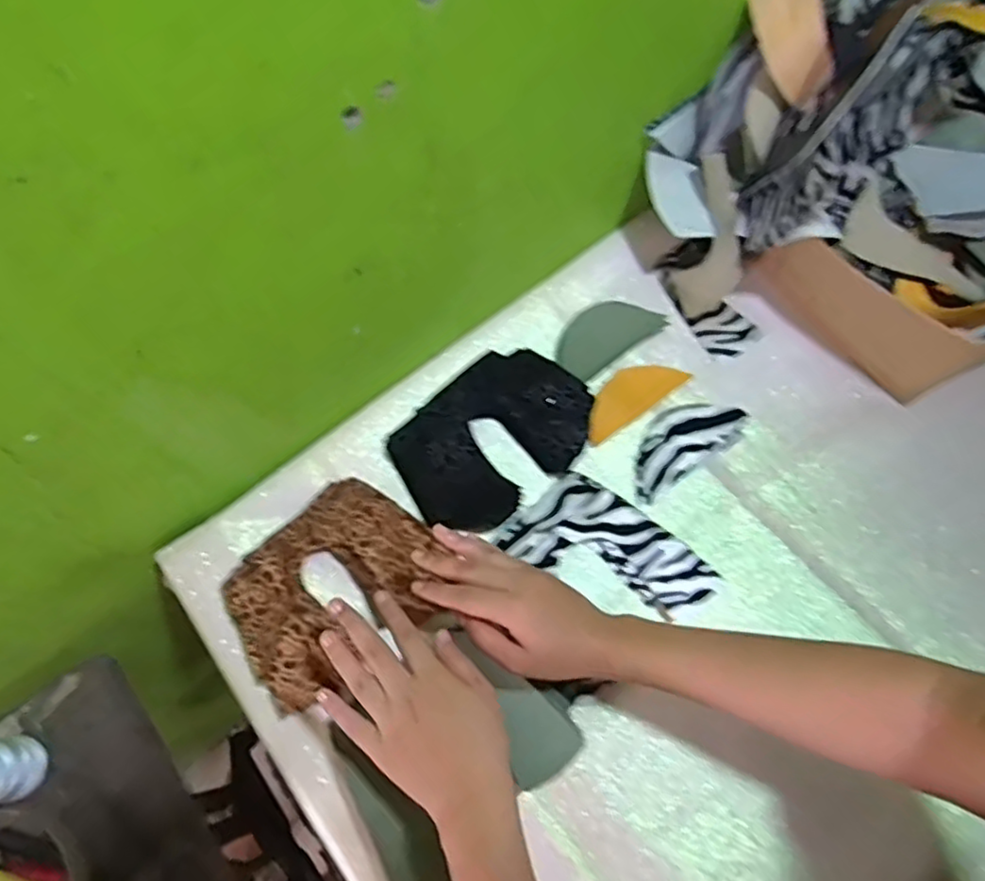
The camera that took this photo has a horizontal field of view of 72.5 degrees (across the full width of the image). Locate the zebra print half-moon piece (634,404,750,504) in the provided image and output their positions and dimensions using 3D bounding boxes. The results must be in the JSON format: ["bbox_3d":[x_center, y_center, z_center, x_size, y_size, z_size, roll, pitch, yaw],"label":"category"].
[{"bbox_3d":[0.168,0.001,0.597,0.117,0.005,0.058,-33,71,-10],"label":"zebra print half-moon piece"}]

